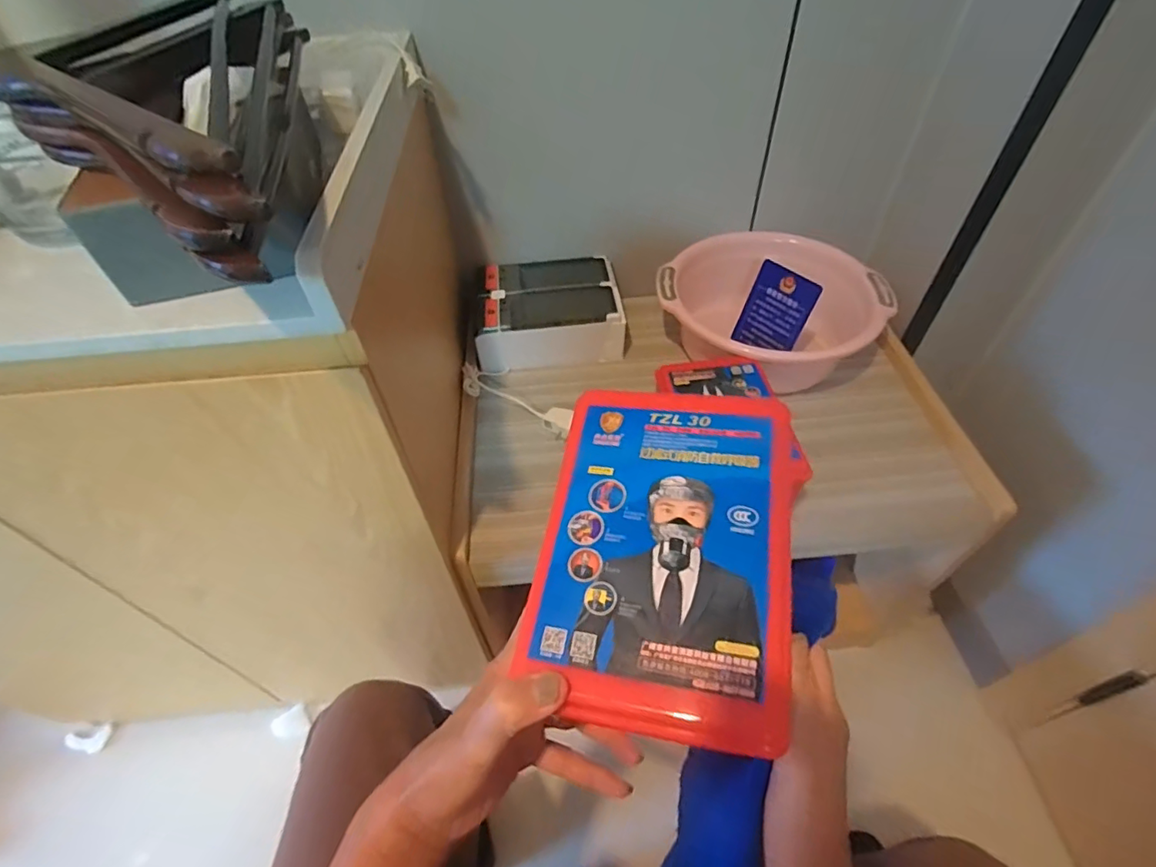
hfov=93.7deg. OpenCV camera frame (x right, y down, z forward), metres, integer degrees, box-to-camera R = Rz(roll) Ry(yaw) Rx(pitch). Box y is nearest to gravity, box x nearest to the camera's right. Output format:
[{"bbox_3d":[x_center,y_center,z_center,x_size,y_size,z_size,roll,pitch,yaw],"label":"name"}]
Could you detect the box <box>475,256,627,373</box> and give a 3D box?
[{"bbox_3d":[-0.048,-0.198,0.883,0.227,0.087,0.179,-5,49,-2],"label":"box"}]

